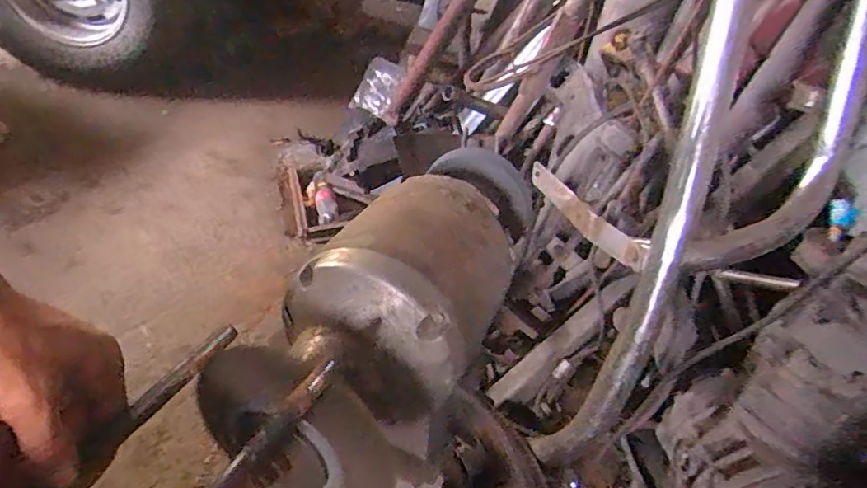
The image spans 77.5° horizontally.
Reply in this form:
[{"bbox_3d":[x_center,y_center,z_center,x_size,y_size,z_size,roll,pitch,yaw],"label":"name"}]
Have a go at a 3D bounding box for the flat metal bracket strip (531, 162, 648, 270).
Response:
[{"bbox_3d":[0.218,-0.052,0.817,0.030,0.040,0.266,-7,40,-24],"label":"flat metal bracket strip"}]

